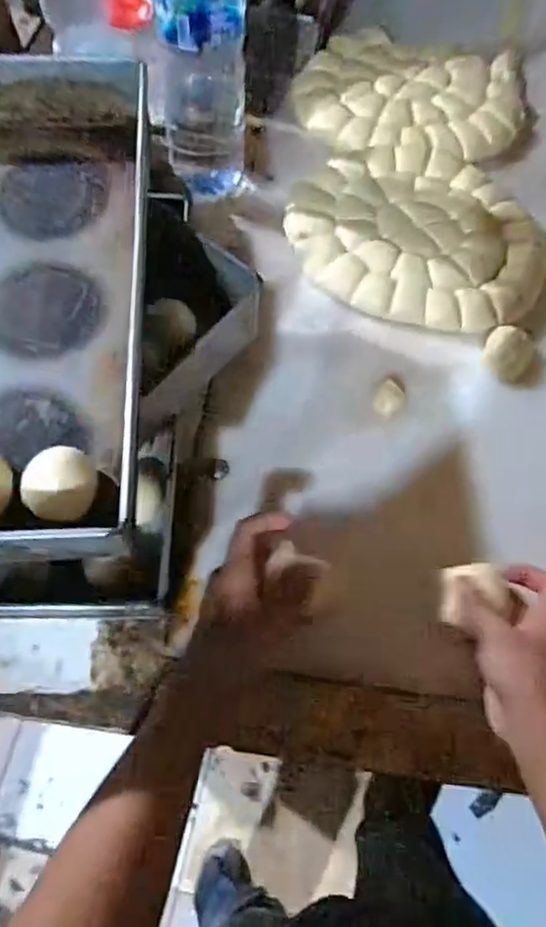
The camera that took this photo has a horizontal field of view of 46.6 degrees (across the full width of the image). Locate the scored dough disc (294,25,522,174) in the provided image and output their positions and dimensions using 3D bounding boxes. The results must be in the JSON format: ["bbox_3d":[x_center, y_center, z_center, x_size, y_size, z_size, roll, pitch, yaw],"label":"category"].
[{"bbox_3d":[0.168,-0.453,0.790,0.267,0.036,0.283,1,67,-1],"label":"scored dough disc"}]

